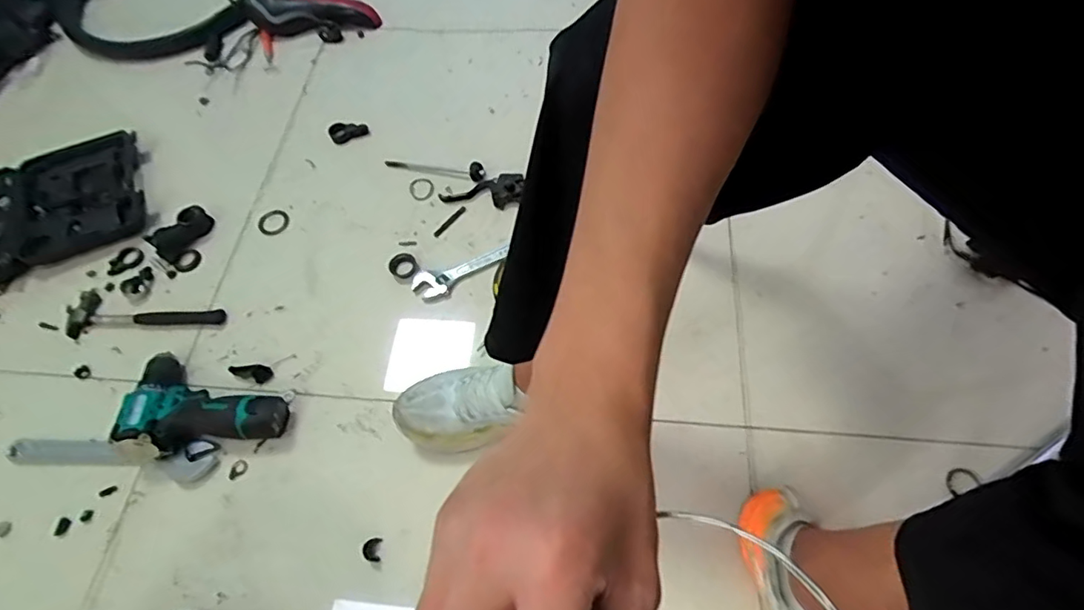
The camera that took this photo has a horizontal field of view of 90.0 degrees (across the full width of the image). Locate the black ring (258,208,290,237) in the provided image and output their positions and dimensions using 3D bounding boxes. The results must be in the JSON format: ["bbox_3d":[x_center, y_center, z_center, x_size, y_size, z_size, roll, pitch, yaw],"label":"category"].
[{"bbox_3d":[-0.442,-0.136,0.894,0.051,0.009,0.050,-1,62,2],"label":"black ring"}]

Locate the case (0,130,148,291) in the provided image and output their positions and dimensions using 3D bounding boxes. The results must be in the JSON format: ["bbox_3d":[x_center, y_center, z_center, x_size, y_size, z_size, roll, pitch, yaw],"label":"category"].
[{"bbox_3d":[-0.854,-0.144,0.891,0.397,0.036,0.247,-28,64,-12],"label":"case"}]

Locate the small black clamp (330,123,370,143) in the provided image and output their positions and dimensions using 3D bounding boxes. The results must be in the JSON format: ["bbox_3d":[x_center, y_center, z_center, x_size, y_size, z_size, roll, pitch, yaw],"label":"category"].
[{"bbox_3d":[-0.358,-0.323,0.998,0.067,0.017,0.043,-23,63,-10],"label":"small black clamp"}]

